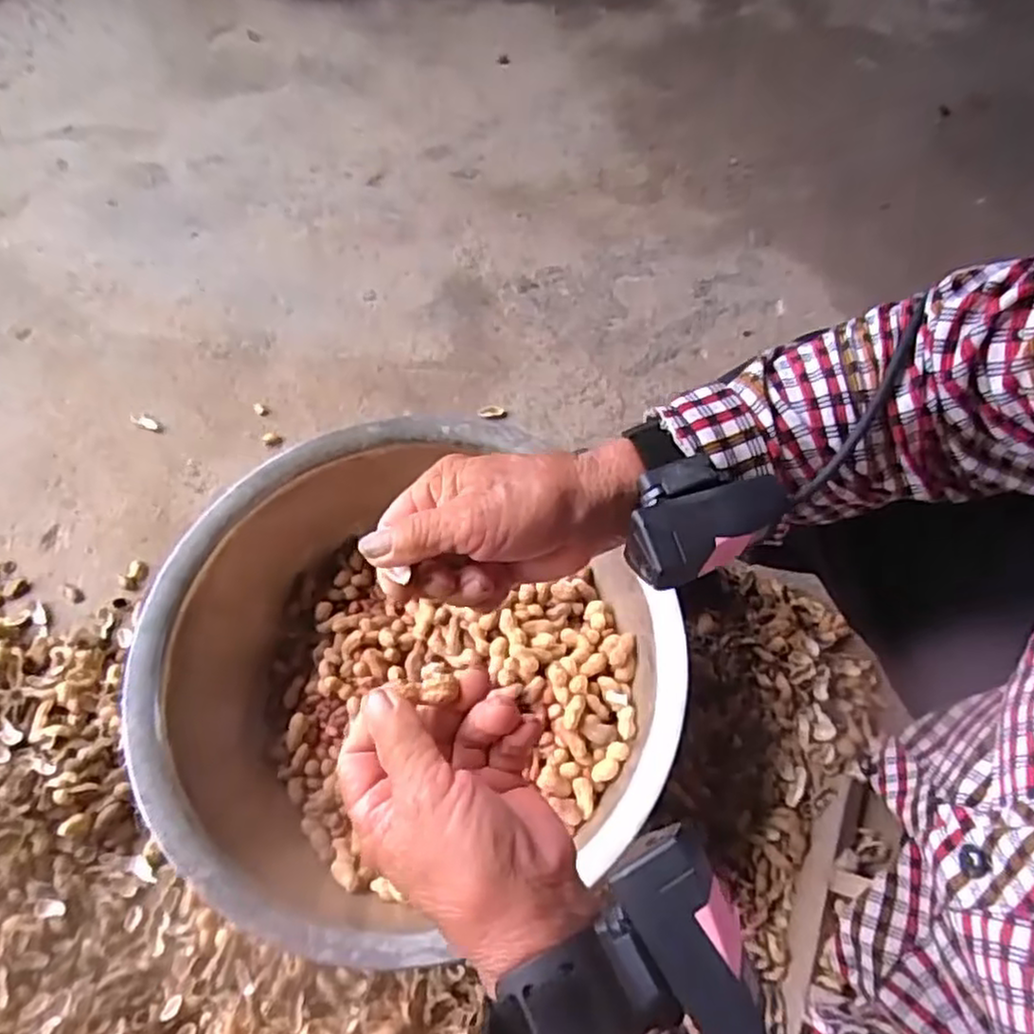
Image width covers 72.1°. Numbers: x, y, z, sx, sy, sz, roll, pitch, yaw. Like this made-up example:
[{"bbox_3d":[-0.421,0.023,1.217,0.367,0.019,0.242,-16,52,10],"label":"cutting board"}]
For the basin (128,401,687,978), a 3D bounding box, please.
[{"bbox_3d":[-0.110,0.130,0.656,0.429,0.159,0.423,-1,63,2],"label":"basin"}]

